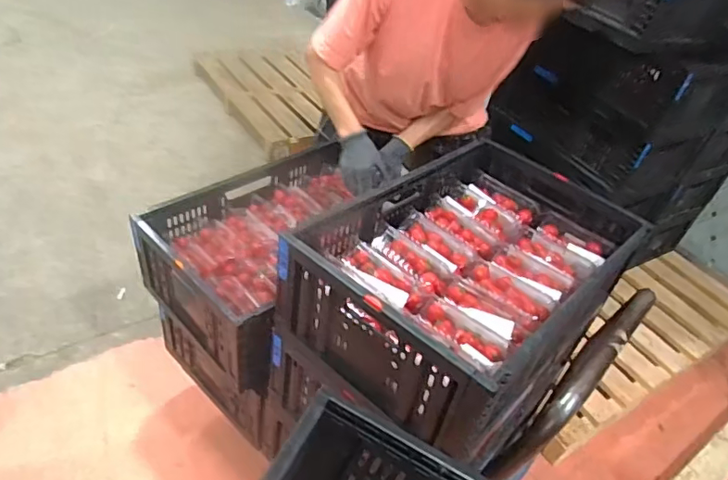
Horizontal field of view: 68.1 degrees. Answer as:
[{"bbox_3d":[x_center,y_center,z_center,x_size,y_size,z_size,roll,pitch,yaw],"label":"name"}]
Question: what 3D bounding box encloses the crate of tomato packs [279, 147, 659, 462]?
[{"bbox_3d":[0.199,0.053,1.000,0.409,0.219,0.620,31,44,31],"label":"crate of tomato packs"}]

